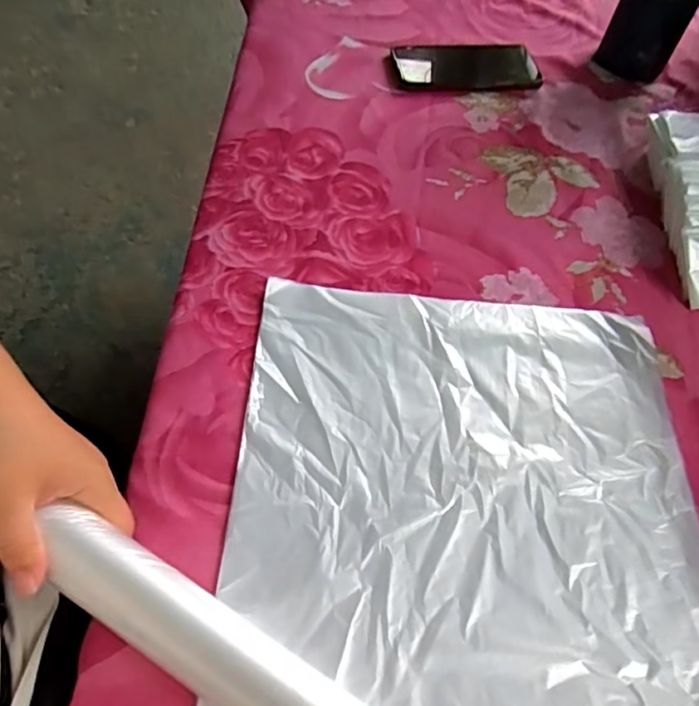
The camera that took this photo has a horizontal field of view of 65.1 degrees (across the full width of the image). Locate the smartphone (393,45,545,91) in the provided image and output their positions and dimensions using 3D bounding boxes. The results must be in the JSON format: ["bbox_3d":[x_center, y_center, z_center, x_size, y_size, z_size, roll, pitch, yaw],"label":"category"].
[{"bbox_3d":[0.133,-0.324,0.622,0.160,0.015,0.075,-5,59,-7],"label":"smartphone"}]

